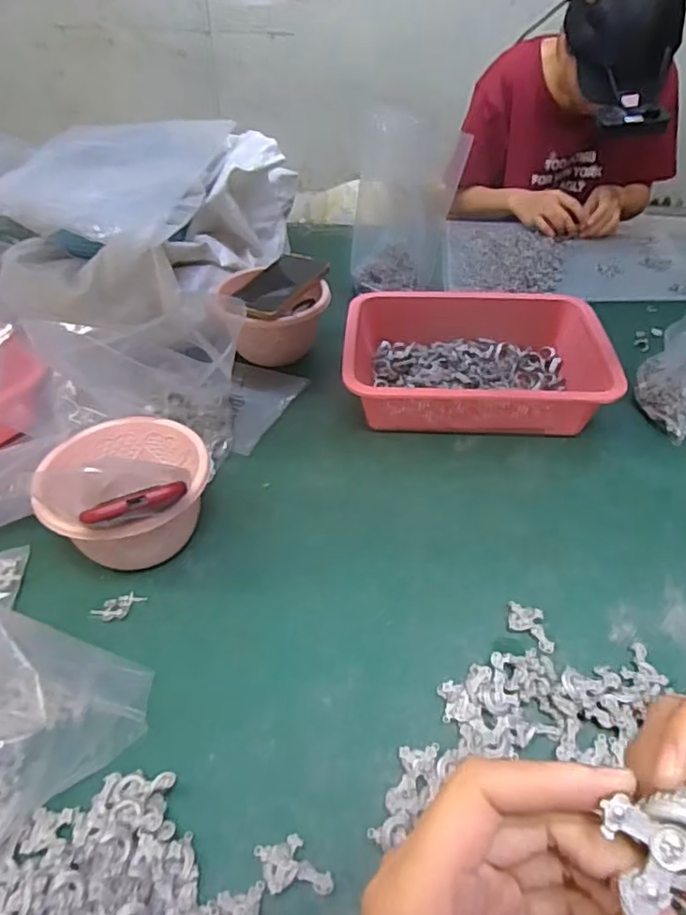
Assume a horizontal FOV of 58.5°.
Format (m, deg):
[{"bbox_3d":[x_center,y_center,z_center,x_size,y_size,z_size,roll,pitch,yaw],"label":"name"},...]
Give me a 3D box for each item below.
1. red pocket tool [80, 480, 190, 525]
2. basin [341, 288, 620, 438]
[{"bbox_3d":[-0.160,0.035,0.474,0.080,0.021,0.017,-22,47,-22],"label":"red pocket tool"},{"bbox_3d":[0.156,-0.122,0.753,0.298,0.078,0.221,1,41,3],"label":"basin"}]

